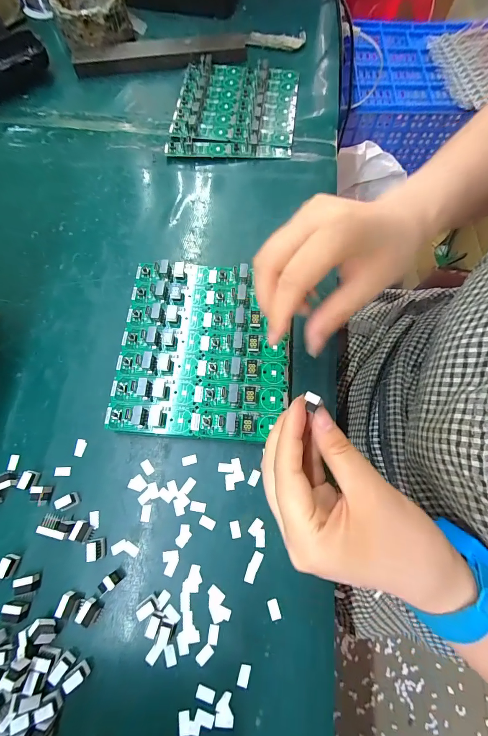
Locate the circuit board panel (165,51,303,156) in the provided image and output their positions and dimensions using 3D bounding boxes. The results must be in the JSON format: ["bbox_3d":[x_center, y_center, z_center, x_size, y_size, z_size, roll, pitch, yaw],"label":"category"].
[{"bbox_3d":[-0.010,-0.301,0.361,0.138,0.014,0.150,4,72,1],"label":"circuit board panel"}]

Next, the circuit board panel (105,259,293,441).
[{"bbox_3d":[-0.033,-0.020,0.256,0.137,0.011,0.148,4,72,1],"label":"circuit board panel"}]

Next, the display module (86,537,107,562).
[{"bbox_3d":[-0.105,0.129,0.223,0.010,0.012,0.013,-10,73,-3],"label":"display module"}]

